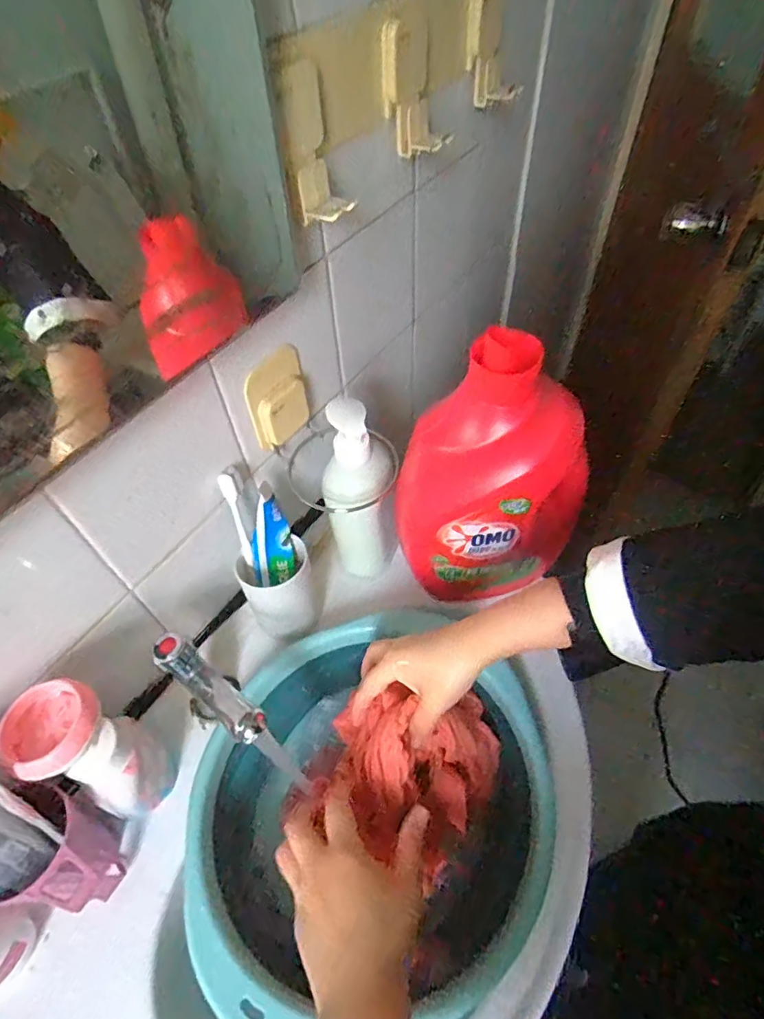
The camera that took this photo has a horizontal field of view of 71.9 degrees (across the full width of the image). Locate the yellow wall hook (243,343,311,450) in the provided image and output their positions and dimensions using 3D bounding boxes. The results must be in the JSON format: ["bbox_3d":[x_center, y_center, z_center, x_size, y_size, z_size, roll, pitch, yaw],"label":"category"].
[{"bbox_3d":[-0.098,-0.104,0.505,0.022,0.081,0.071,21,56,17],"label":"yellow wall hook"}]

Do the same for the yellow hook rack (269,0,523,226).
[{"bbox_3d":[0.032,-0.362,0.447,0.046,0.104,0.331,26,58,21],"label":"yellow hook rack"}]

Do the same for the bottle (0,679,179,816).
[{"bbox_3d":[-0.221,0.193,0.418,0.068,0.152,0.064,22,56,18],"label":"bottle"}]

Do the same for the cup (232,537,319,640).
[{"bbox_3d":[-0.102,0.088,0.539,0.070,0.087,0.067,-1,52,1],"label":"cup"}]

